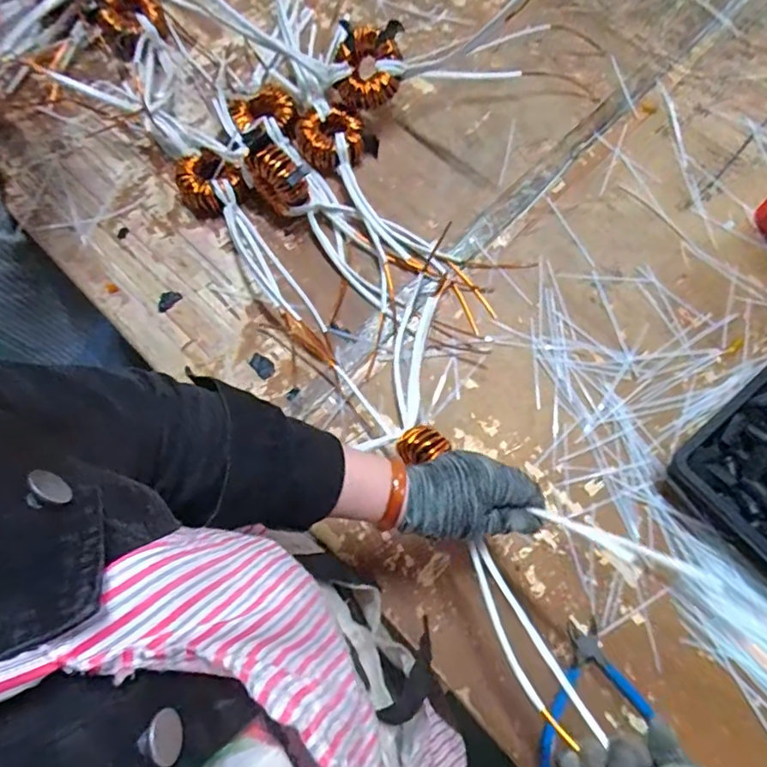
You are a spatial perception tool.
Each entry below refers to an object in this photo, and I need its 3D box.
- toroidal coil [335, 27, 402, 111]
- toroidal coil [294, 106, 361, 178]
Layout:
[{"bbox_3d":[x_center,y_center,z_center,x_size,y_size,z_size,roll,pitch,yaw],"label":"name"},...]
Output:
[{"bbox_3d":[-0.021,-0.403,0.694,0.084,0.029,0.087,5,110,14],"label":"toroidal coil"},{"bbox_3d":[-0.066,-0.321,0.722,0.088,0.048,0.089,-1,73,3],"label":"toroidal coil"}]

